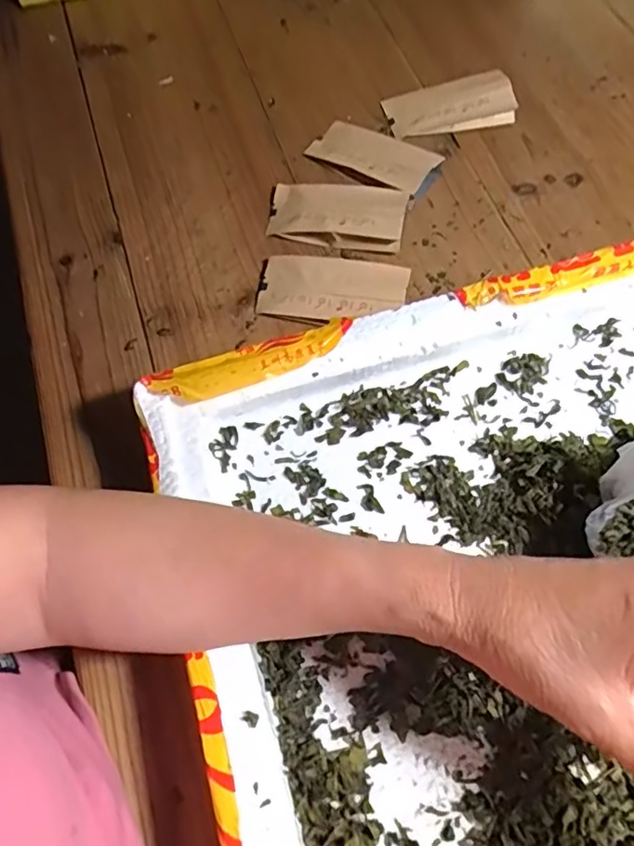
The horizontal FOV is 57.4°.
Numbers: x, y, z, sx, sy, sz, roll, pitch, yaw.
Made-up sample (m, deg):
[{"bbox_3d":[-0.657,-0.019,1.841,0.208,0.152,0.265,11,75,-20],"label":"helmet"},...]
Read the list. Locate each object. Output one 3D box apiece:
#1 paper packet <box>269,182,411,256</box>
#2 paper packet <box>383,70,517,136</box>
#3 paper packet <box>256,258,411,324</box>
[{"bbox_3d":[0.015,-0.166,0.458,0.109,0.023,0.049,16,68,9],"label":"paper packet"},{"bbox_3d":[0.118,-0.281,0.517,0.111,0.014,0.046,-7,90,2],"label":"paper packet"},{"bbox_3d":[0.009,-0.099,0.428,0.109,0.023,0.046,14,64,6],"label":"paper packet"}]

